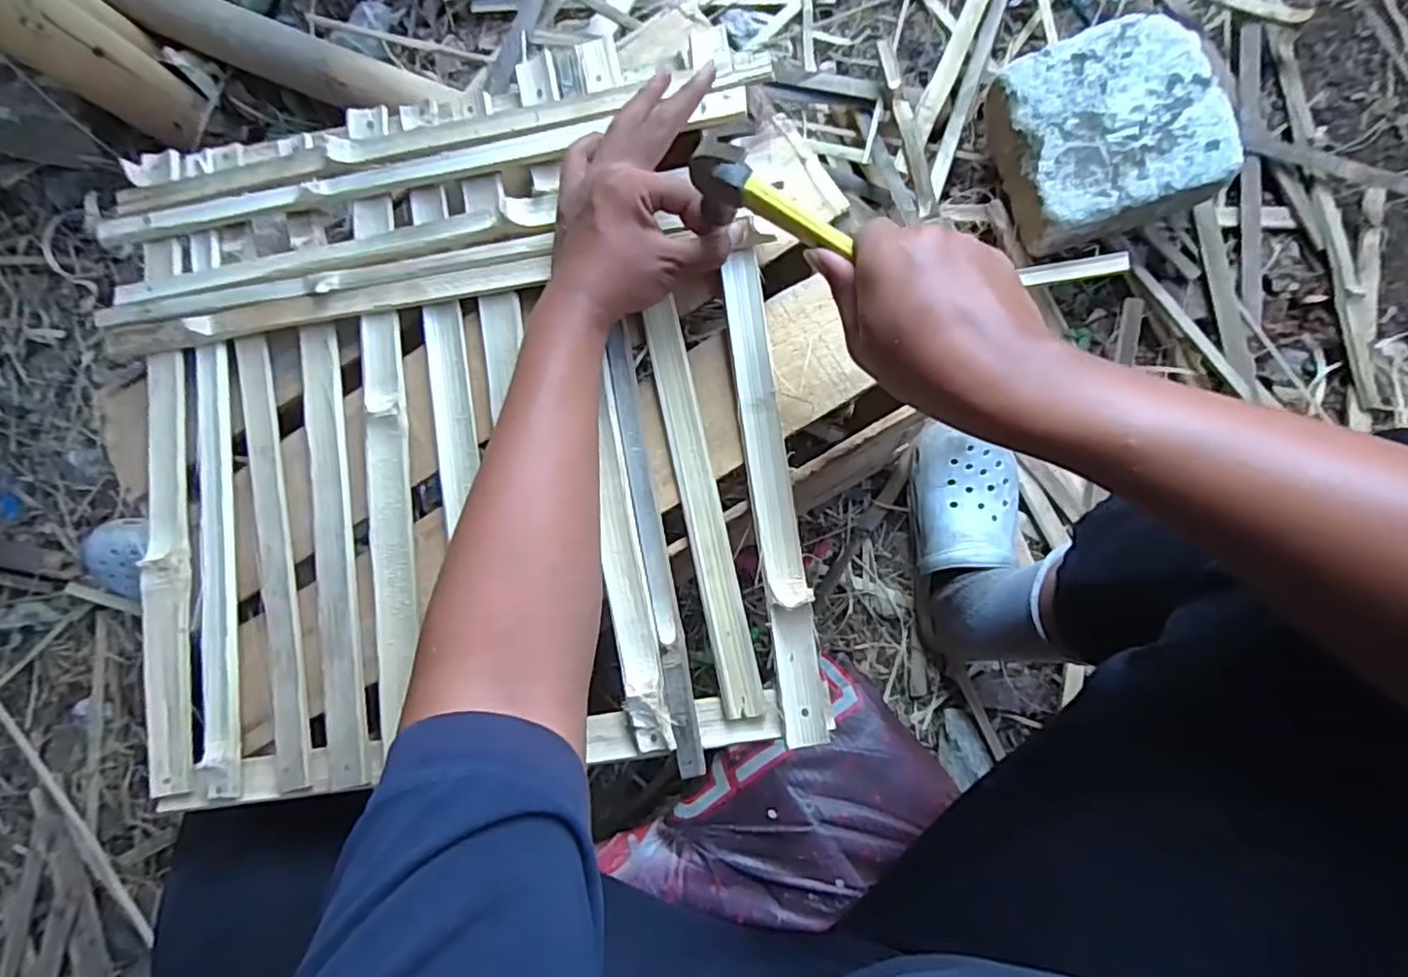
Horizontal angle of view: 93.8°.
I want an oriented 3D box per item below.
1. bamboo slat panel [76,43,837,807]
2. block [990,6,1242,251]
[{"bbox_3d":[-0.192,-0.051,0.480,0.496,0.027,0.501,-6,85,7],"label":"bamboo slat panel"},{"bbox_3d":[0.437,-0.382,0.730,0.193,0.115,0.201,-17,82,9],"label":"block"}]

